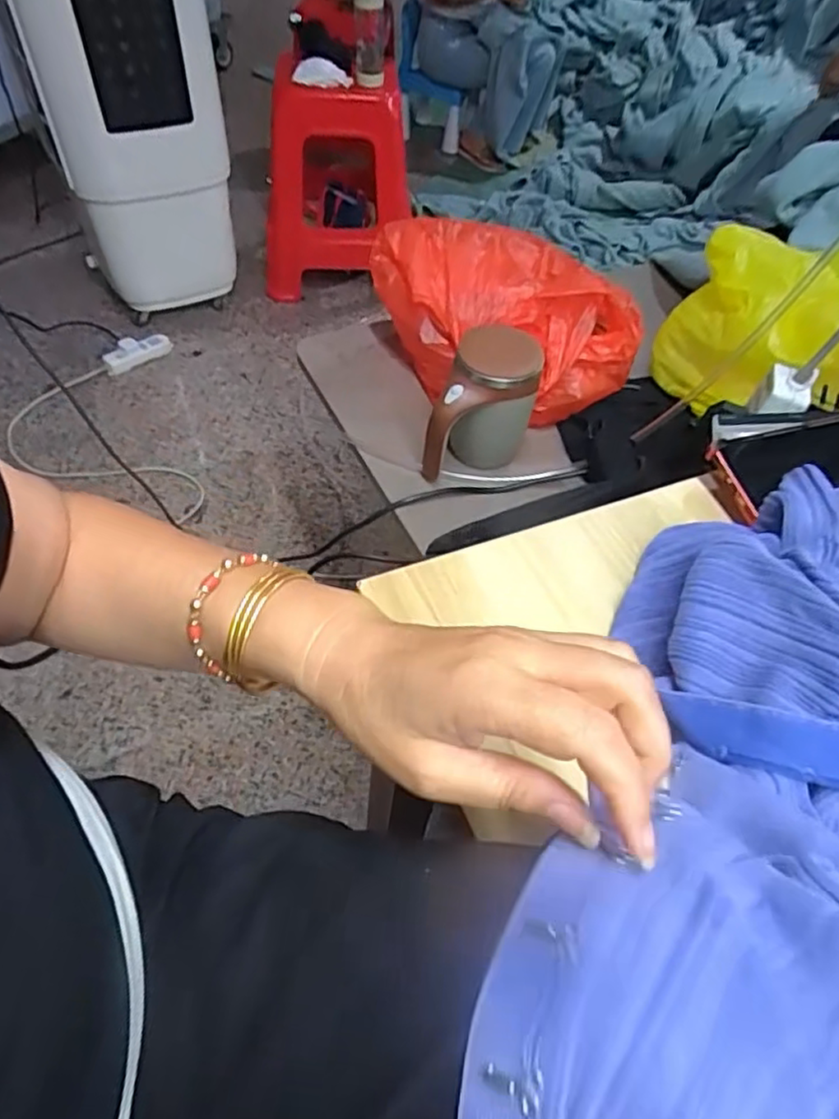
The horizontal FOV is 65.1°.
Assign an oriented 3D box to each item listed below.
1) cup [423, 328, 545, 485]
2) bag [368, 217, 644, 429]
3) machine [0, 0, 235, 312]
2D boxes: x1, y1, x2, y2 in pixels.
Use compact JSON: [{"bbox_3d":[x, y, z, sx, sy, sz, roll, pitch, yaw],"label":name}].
[{"bbox_3d":[0.069,-0.155,0.707,0.095,0.142,0.109,20,54,10],"label":"cup"},{"bbox_3d":[0.106,-0.287,0.798,0.327,0.134,0.195,1,53,-4],"label":"bag"},{"bbox_3d":[-0.644,-1.013,1.412,0.284,0.943,0.349,37,58,21],"label":"machine"}]

